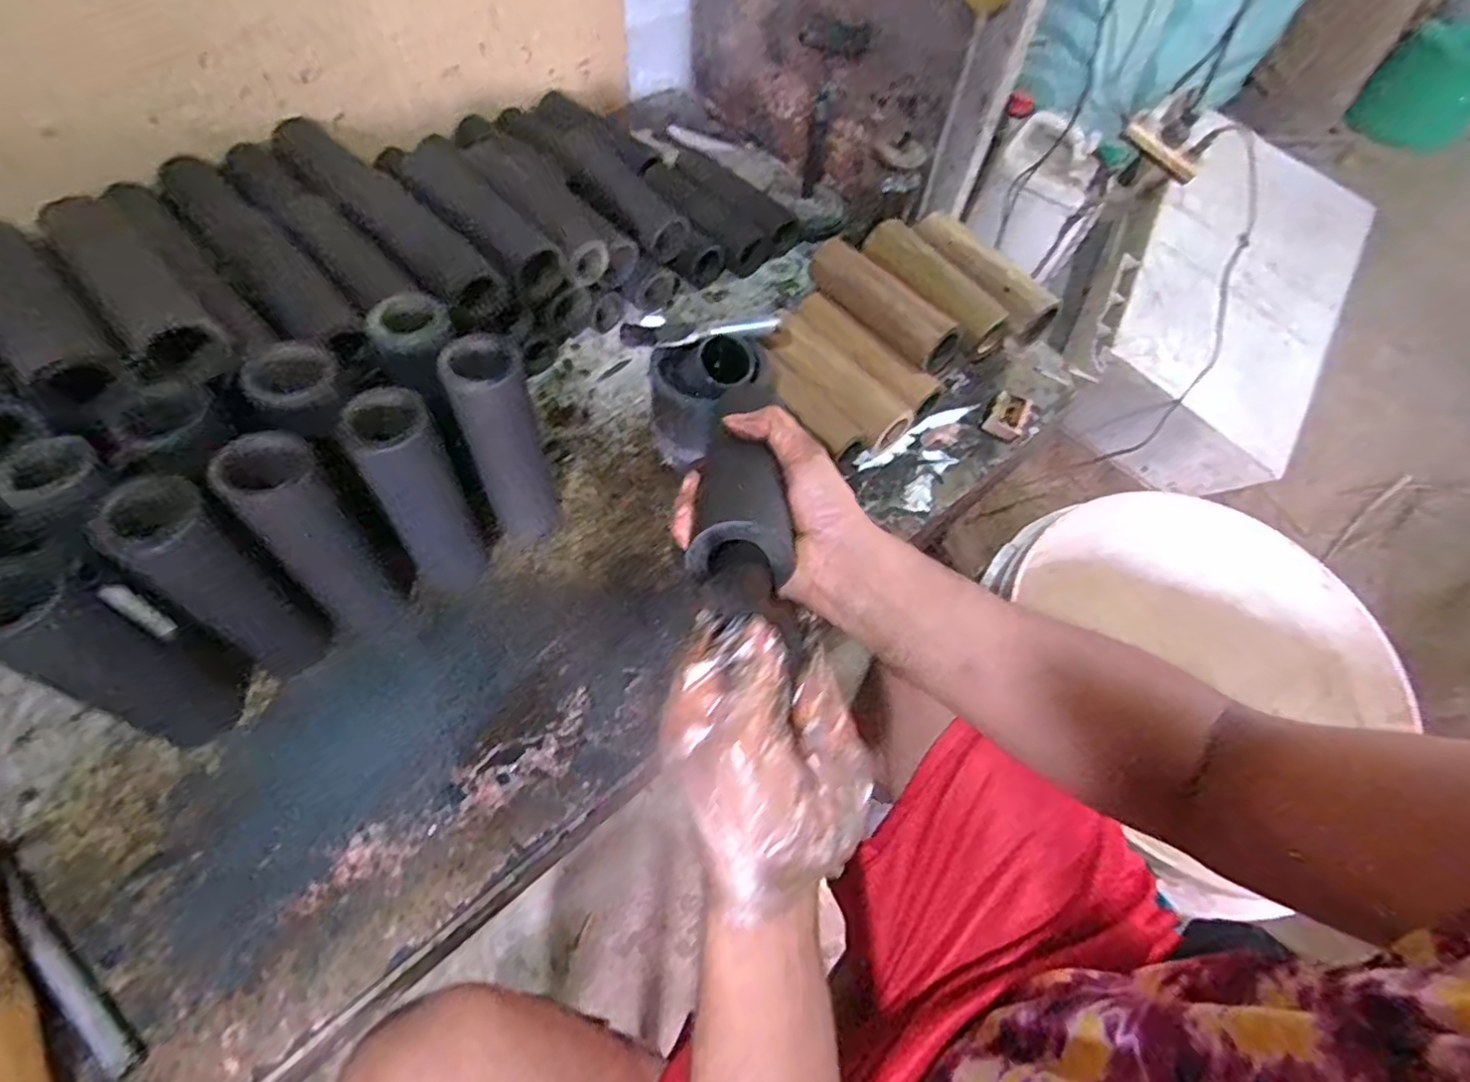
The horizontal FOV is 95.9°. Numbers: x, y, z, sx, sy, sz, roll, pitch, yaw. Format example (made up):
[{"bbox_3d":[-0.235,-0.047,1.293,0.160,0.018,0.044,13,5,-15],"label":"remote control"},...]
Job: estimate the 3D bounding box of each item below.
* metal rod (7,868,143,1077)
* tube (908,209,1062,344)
[{"bbox_3d":[-0.390,0.250,0.387,0.143,0.017,0.014,35,61,18],"label":"metal rod"},{"bbox_3d":[0.260,-0.285,0.708,0.059,0.045,0.179,-27,62,-20],"label":"tube"}]

